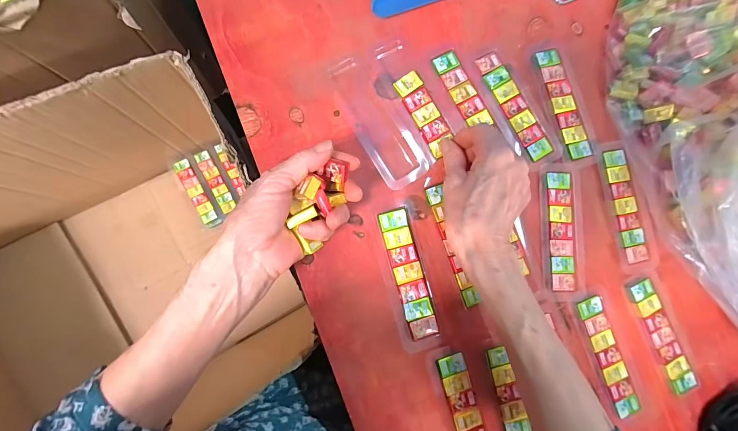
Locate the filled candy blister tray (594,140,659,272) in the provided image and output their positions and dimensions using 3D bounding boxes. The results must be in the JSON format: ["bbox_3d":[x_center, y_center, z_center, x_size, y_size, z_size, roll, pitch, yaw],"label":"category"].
[{"bbox_3d":[0.270,-0.010,0.351,0.041,0.005,0.136,-12,86,-8],"label":"filled candy blister tray"}]

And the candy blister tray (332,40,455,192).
[{"bbox_3d":[0.026,-0.100,0.326,0.082,0.007,0.131,-26,88,-9],"label":"candy blister tray"}]

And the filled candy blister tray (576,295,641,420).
[{"bbox_3d":[0.239,0.140,0.332,0.028,0.005,0.118,-19,87,-8],"label":"filled candy blister tray"}]

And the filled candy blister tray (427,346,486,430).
[{"bbox_3d":[0.088,0.188,0.305,0.034,0.007,0.136,-17,87,-8],"label":"filled candy blister tray"}]

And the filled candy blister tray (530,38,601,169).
[{"bbox_3d":[0.207,-0.121,0.352,0.043,0.006,0.141,-15,87,-8],"label":"filled candy blister tray"}]

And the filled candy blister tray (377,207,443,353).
[{"bbox_3d":[0.037,0.058,0.311,0.037,0.008,0.131,-11,86,-8],"label":"filled candy blister tray"}]

